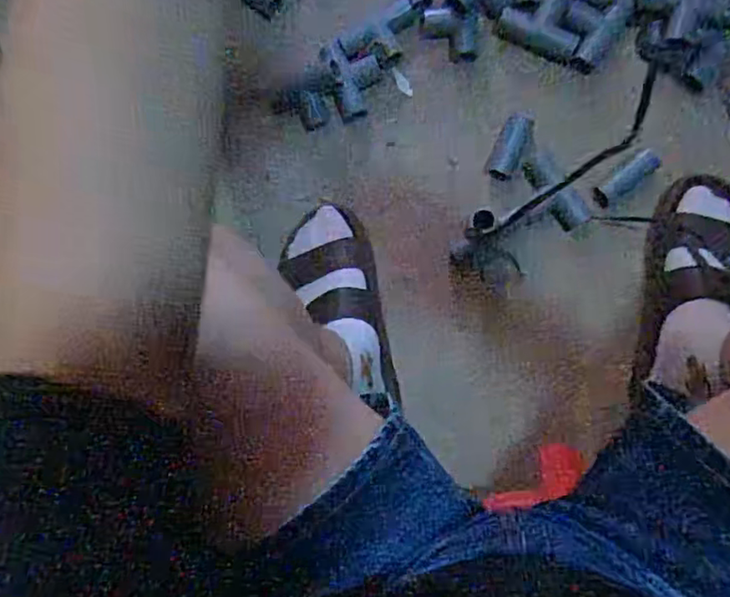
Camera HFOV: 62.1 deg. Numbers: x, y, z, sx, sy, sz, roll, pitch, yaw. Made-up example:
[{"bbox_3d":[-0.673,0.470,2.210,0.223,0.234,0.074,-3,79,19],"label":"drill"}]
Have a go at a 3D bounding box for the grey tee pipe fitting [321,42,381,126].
[{"bbox_3d":[-0.012,-0.257,0.700,0.059,0.025,0.086,-19,86,7],"label":"grey tee pipe fitting"}]

